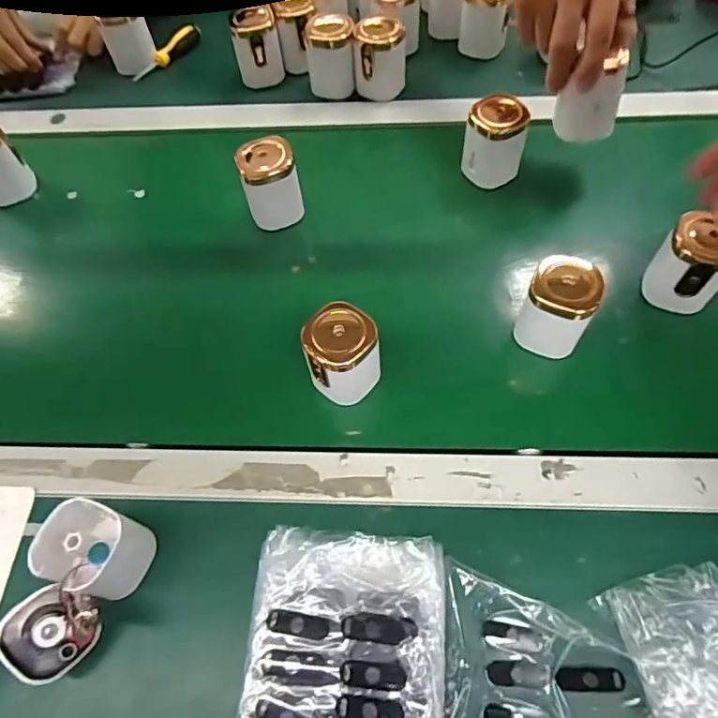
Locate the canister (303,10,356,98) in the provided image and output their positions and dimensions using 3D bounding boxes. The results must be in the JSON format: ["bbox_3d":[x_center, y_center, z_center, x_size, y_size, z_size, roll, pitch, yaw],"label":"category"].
[{"bbox_3d":[-0.033,-0.365,0.637,0.057,0.069,0.055,3,61,4],"label":"canister"}]

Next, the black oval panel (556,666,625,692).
[{"bbox_3d":[0.148,0.205,0.340,0.039,0.004,0.013,-13,58,21],"label":"black oval panel"}]

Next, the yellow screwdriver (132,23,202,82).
[{"bbox_3d":[-0.253,-0.411,0.707,0.019,0.024,0.114,36,68,20],"label":"yellow screwdriver"}]

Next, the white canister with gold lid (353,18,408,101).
[{"bbox_3d":[0.027,-0.359,0.634,0.057,0.068,0.054,21,64,14],"label":"white canister with gold lid"}]

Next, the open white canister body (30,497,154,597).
[{"bbox_3d":[-0.183,0.135,0.374,0.060,0.064,0.056,17,63,12],"label":"open white canister body"}]

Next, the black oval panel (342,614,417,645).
[{"bbox_3d":[0.013,0.172,0.340,0.047,0.008,0.015,3,61,4],"label":"black oval panel"}]

